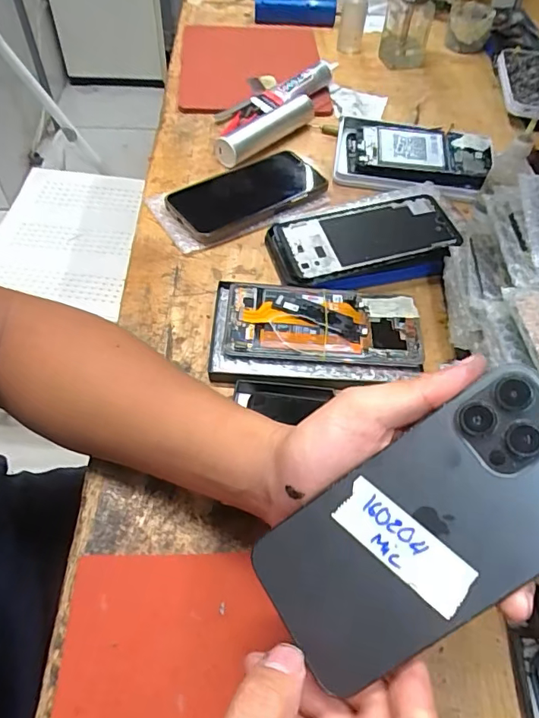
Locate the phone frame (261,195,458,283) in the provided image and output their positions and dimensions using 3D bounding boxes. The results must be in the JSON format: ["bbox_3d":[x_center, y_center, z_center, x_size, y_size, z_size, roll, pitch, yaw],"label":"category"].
[{"bbox_3d":[0.091,-0.118,0.484,0.171,0.013,0.083,-9,55,-10],"label":"phone frame"}]

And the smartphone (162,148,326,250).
[{"bbox_3d":[-0.018,-0.177,0.540,0.176,0.013,0.087,-26,59,-21],"label":"smartphone"}]

